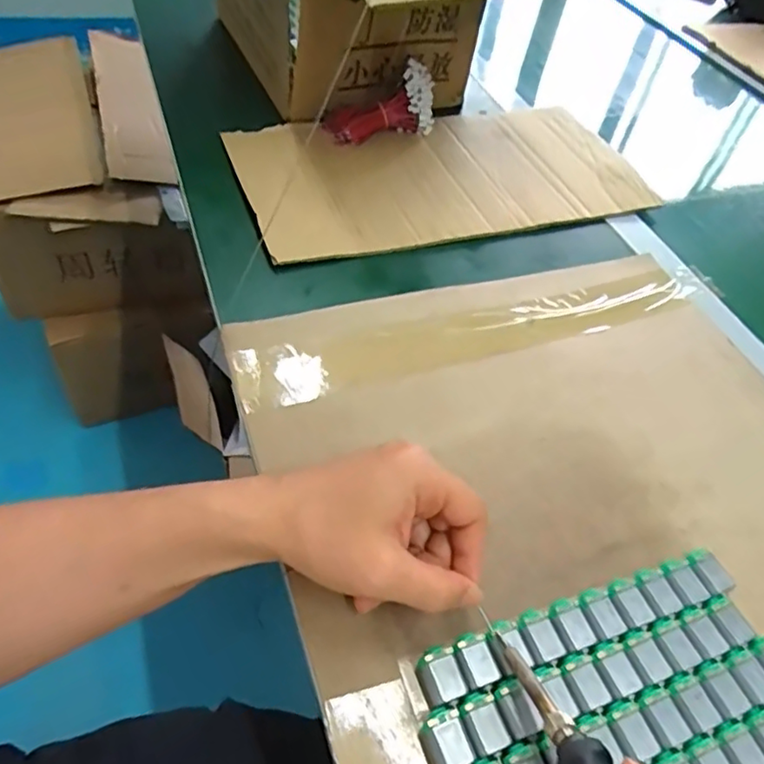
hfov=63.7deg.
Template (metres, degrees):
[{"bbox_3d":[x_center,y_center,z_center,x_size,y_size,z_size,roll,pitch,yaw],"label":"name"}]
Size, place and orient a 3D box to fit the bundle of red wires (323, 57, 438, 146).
[{"bbox_3d":[0.001,-0.278,0.634,0.116,0.064,0.034,-23,56,-4],"label":"bundle of red wires"}]

